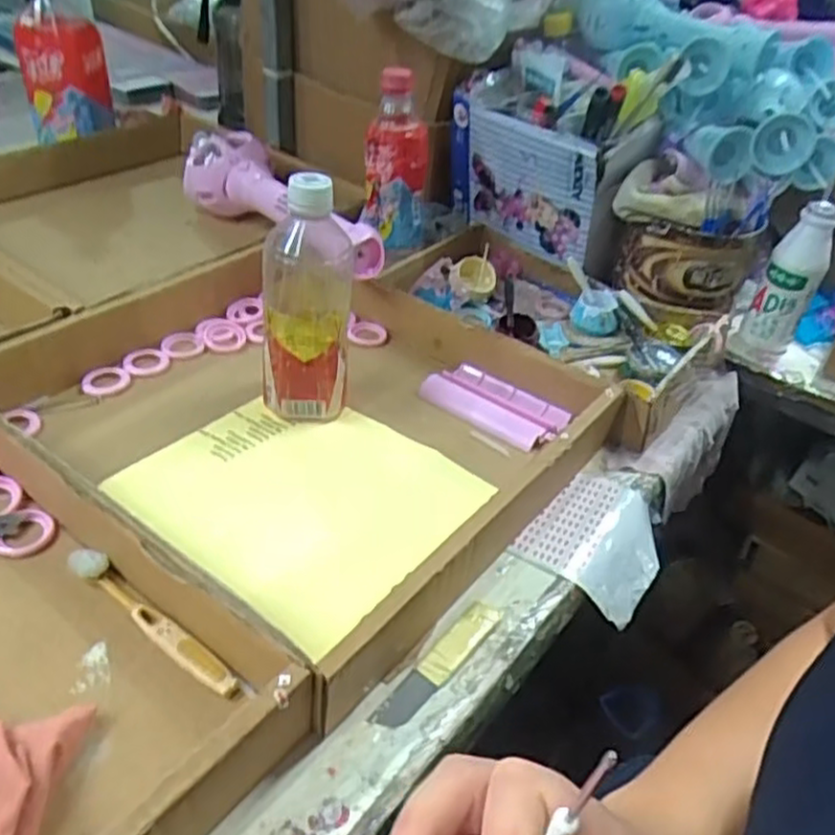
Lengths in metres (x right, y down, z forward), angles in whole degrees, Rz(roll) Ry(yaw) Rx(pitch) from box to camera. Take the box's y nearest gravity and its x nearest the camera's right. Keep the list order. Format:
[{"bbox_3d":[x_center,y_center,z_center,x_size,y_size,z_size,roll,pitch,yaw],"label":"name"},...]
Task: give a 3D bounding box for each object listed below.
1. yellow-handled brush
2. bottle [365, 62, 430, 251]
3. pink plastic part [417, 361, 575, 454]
[{"bbox_3d":[-0.153,0.117,0.427,0.137,0.015,0.015,29,43,24],"label":"yellow-handled brush"},{"bbox_3d":[-0.021,-0.241,0.724,0.059,0.172,0.058,5,39,-3],"label":"bottle"},{"bbox_3d":[0.064,-0.012,0.630,0.121,0.015,0.059,28,43,23],"label":"pink plastic part"}]

